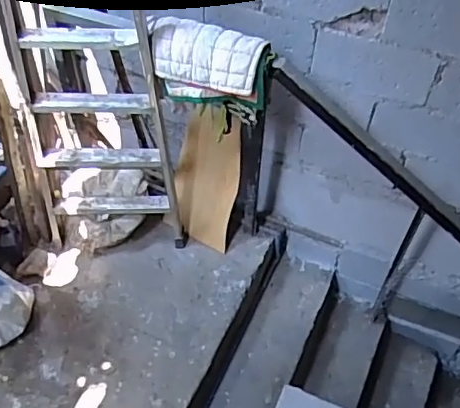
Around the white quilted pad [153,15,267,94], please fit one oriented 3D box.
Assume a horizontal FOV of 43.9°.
[{"bbox_3d":[-0.084,-0.470,1.796,0.374,0.196,0.051,17,11,19],"label":"white quilted pad"}]

